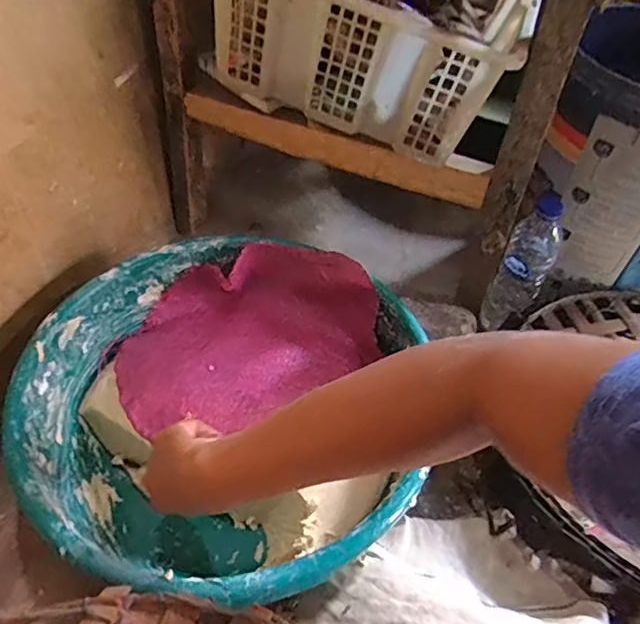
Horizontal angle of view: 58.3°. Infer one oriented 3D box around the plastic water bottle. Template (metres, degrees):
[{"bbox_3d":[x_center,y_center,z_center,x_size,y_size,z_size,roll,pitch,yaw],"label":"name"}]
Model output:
[{"bbox_3d":[0.288,-0.064,0.811,0.063,0.215,0.072,22,50,13],"label":"plastic water bottle"}]

